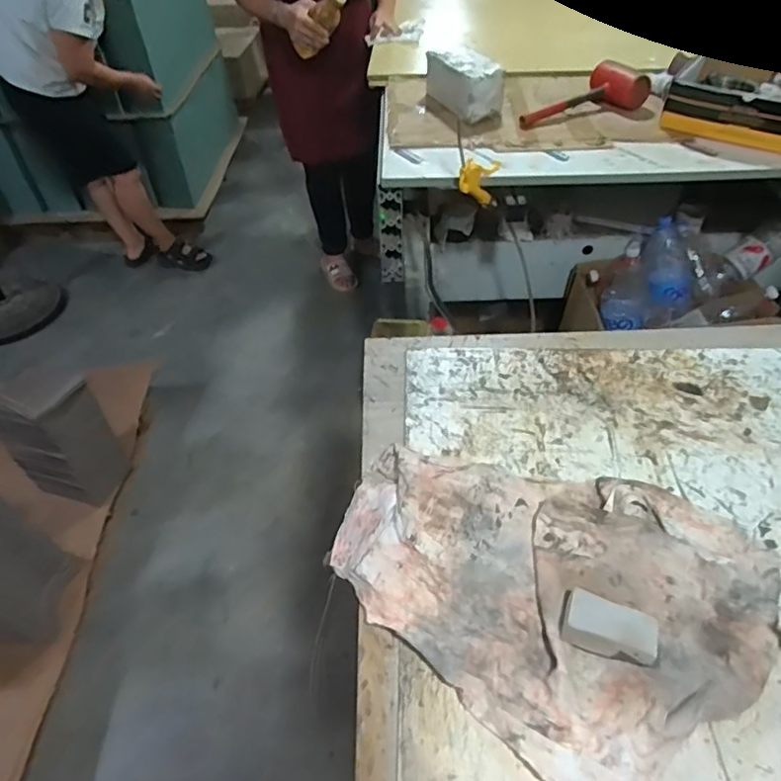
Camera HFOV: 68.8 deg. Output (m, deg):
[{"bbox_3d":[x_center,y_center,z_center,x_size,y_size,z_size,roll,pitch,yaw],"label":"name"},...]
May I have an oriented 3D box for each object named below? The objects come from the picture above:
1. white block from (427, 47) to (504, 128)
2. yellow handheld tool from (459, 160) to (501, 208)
[{"bbox_3d":[0.165,-0.709,1.313,0.105,0.101,0.223,-20,48,-16],"label":"white block"},{"bbox_3d":[0.174,-0.413,1.115,0.025,0.086,0.131,26,21,25],"label":"yellow handheld tool"}]

